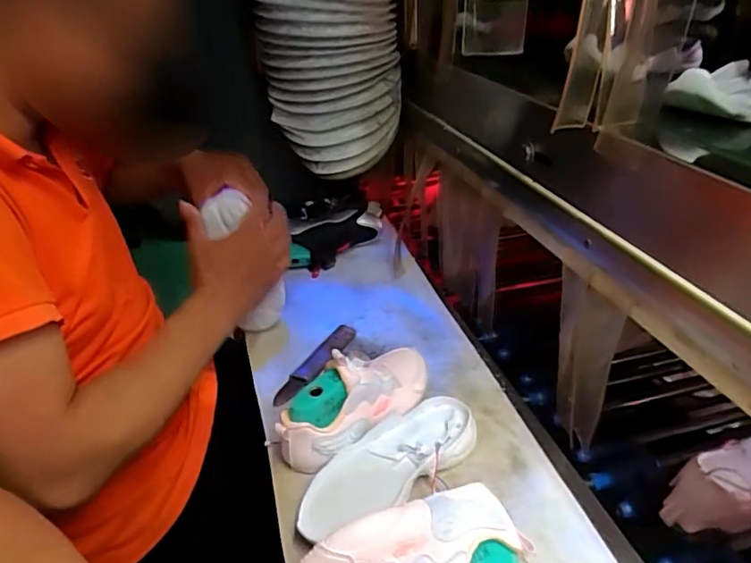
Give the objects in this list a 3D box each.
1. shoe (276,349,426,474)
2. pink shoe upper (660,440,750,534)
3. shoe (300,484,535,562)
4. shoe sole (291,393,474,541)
[{"bbox_3d":[-0.013,0.123,0.612,0.071,0.094,0.199,22,38,36],"label":"shoe"},{"bbox_3d":[0.361,0.200,0.565,0.175,0.085,0.067,-12,31,-16],"label":"pink shoe upper"},{"bbox_3d":[0.032,0.228,0.440,0.188,0.076,0.083,-14,31,-18],"label":"shoe"},{"bbox_3d":[0.012,0.182,0.565,0.207,0.029,0.075,-25,36,-33],"label":"shoe sole"}]

